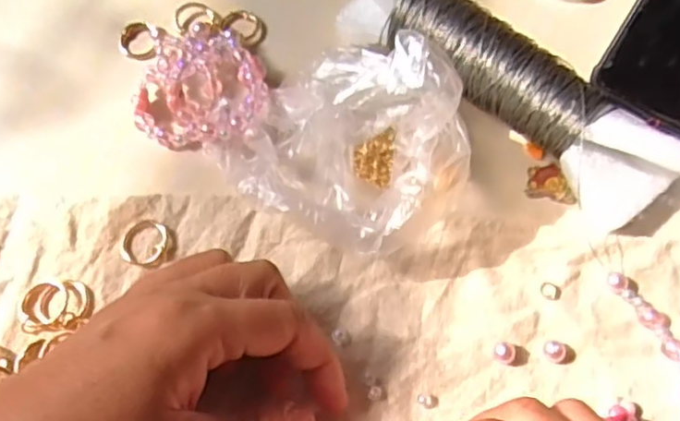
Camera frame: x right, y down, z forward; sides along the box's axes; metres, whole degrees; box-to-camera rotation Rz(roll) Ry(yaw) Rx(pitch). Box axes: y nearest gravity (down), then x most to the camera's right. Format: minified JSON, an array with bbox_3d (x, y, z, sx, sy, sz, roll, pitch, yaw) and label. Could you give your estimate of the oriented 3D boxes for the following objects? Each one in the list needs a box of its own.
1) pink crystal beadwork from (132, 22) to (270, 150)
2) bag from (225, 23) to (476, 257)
[{"bbox_3d":[-0.067,-0.066,0.324,0.064,0.023,0.071,13,66,5],"label":"pink crystal beadwork"},{"bbox_3d":[0.001,-0.032,0.279,0.106,0.076,0.083,19,67,8],"label":"bag"}]

